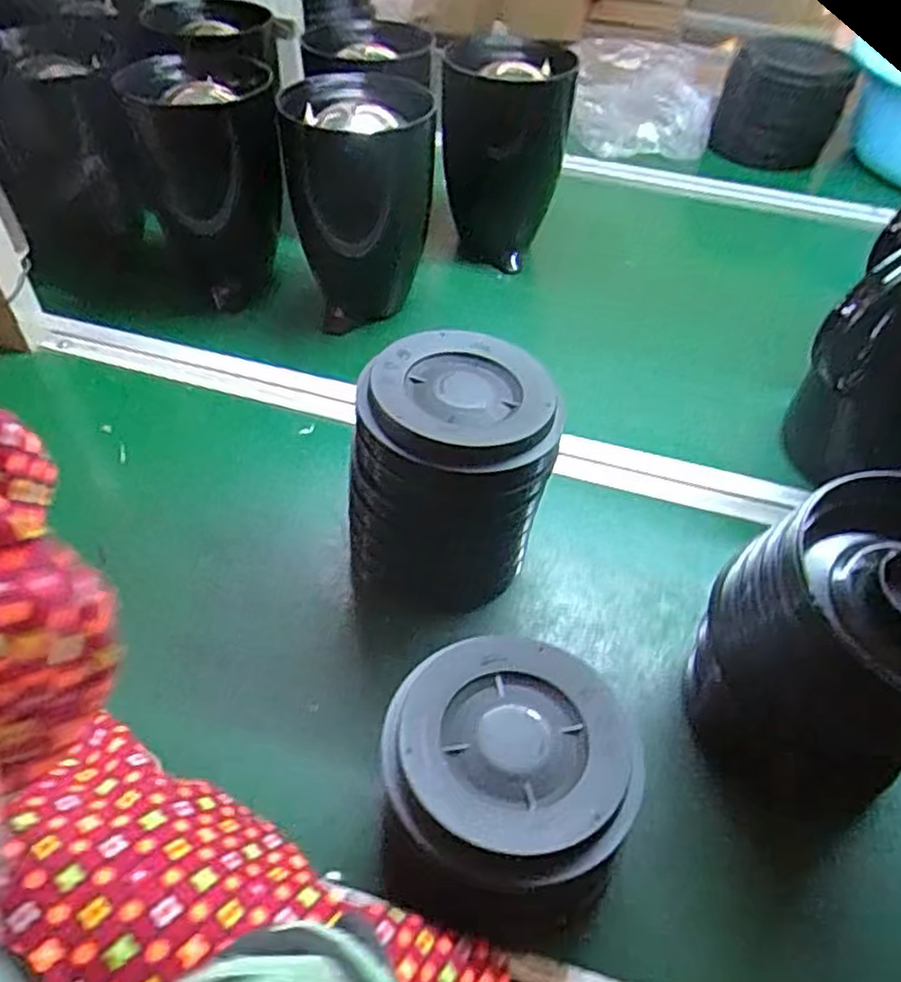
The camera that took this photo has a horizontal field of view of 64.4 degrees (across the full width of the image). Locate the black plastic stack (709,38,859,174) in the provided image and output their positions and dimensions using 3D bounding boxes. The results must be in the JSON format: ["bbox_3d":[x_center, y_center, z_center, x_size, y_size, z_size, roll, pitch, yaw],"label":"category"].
[{"bbox_3d":[0.426,-0.501,0.929,0.152,0.142,0.117,21,51,14],"label":"black plastic stack"}]

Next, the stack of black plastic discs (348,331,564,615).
[{"bbox_3d":[0.001,-0.009,0.462,0.118,0.151,0.124,12,49,7],"label":"stack of black plastic discs"}]

